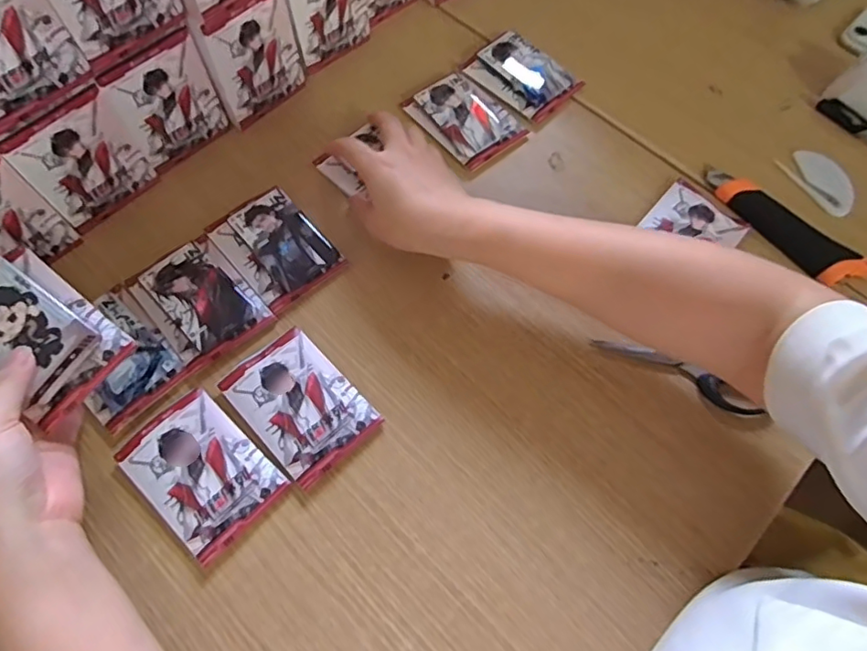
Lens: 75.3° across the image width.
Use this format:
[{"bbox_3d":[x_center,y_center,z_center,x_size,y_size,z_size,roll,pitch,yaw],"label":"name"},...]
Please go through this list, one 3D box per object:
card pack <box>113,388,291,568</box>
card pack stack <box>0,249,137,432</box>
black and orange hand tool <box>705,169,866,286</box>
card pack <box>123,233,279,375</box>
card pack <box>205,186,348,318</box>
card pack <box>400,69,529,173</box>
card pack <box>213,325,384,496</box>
[{"bbox_3d":[-0.161,0.100,0.389,0.102,0.014,0.072,40,72,16],"label":"card pack"},{"bbox_3d":[-0.247,0.005,0.346,0.097,0.016,0.069,42,78,-3],"label":"card pack stack"},{"bbox_3d":[0.297,-0.088,0.477,0.036,0.017,0.146,-38,72,-16],"label":"black and orange hand tool"},{"bbox_3d":[-0.183,-0.022,0.437,0.073,0.019,0.098,-37,71,-15],"label":"card pack"},{"bbox_3d":[-0.130,-0.067,0.459,0.071,0.019,0.099,-39,72,-16],"label":"card pack"},{"bbox_3d":[0.032,-0.193,0.517,0.073,0.020,0.096,-35,71,-15],"label":"card pack"},{"bbox_3d":[-0.097,0.057,0.409,0.071,0.013,0.102,-41,72,-17],"label":"card pack"}]

